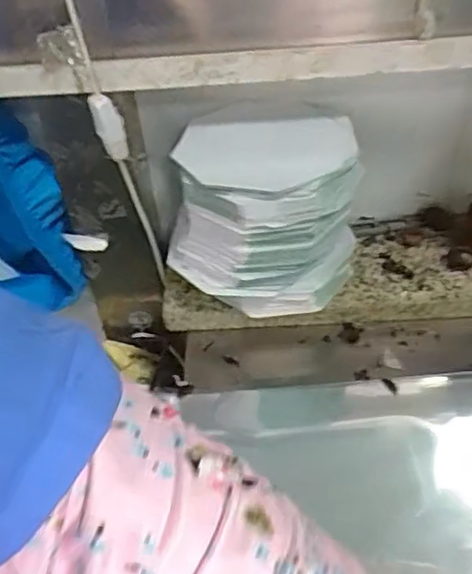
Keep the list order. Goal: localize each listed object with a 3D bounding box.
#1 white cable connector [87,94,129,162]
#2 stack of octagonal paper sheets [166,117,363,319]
[{"bbox_3d":[-0.116,-0.145,0.583,0.027,0.067,0.022,-13,42,-8],"label":"white cable connector"},{"bbox_3d":[0.025,-0.075,0.616,0.176,0.142,0.145,0,42,7],"label":"stack of octagonal paper sheets"}]

